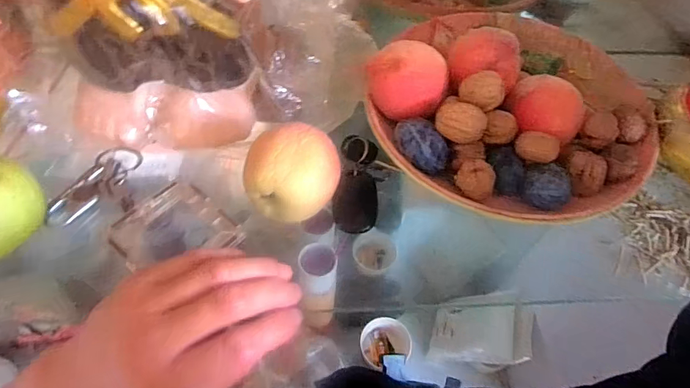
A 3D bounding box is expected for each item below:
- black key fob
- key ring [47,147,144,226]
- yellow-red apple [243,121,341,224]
[{"bbox_3d":[0.011,-0.011,0.348,0.034,0.018,0.094,7,54,0],"label":"black key fob"},{"bbox_3d":[-0.195,-0.008,0.329,0.029,0.013,0.081,25,57,13],"label":"key ring"},{"bbox_3d":[-0.038,-0.014,0.309,0.070,0.056,0.058,-19,58,-17],"label":"yellow-red apple"}]

